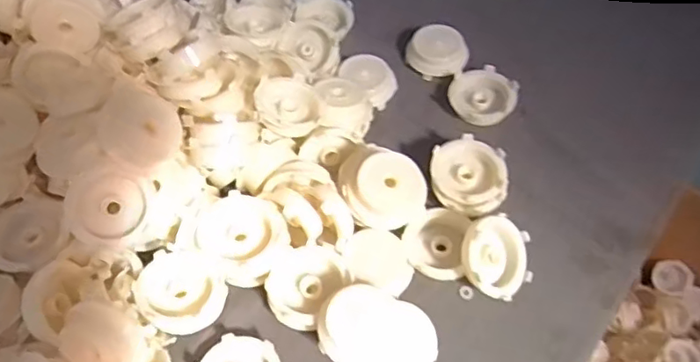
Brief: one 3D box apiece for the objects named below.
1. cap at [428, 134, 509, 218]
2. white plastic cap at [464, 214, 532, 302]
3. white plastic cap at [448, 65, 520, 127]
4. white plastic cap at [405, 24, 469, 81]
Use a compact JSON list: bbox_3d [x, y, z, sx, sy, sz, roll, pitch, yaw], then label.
[{"bbox_3d":[0.089,-0.003,0.443,0.058,0.025,0.058,-1,77,5],"label":"cap"},{"bbox_3d":[0.101,0.051,0.399,0.052,0.016,0.054,1,88,-31],"label":"white plastic cap"},{"bbox_3d":[0.111,-0.071,0.493,0.054,0.016,0.050,2,57,4],"label":"white plastic cap"},{"bbox_3d":[0.078,-0.114,0.523,0.053,0.018,0.053,-2,57,2],"label":"white plastic cap"}]

